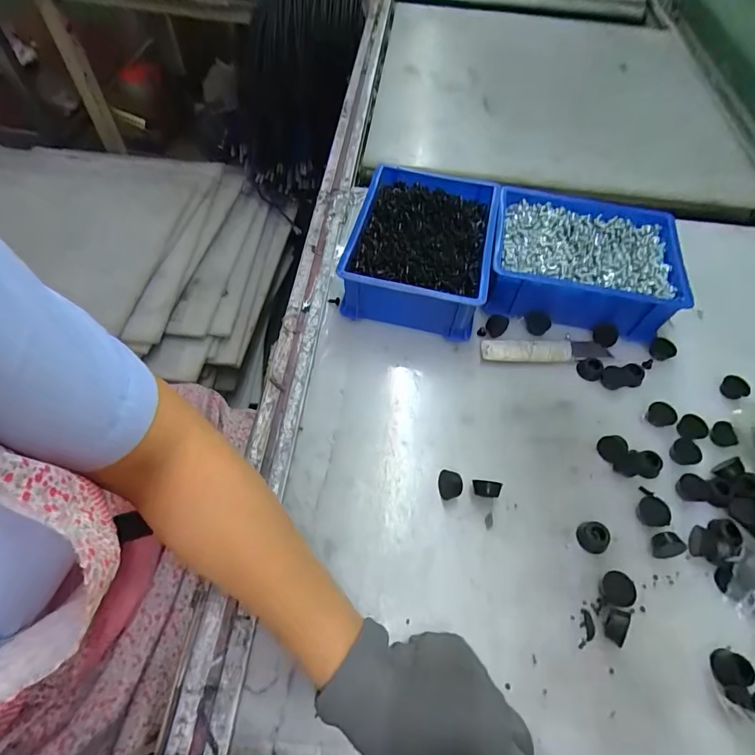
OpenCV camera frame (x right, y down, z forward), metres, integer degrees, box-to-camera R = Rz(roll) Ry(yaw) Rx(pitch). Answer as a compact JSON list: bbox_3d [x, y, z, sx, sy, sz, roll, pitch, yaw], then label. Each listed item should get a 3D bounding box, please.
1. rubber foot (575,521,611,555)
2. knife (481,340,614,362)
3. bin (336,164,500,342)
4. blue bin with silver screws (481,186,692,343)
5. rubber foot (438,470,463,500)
[{"bbox_3d":[0.175,0.129,0.362,0.020,0.013,0.022,1,57,-1],"label":"rubber foot"},{"bbox_3d":[0.174,-0.029,0.465,0.135,0.009,0.025,-1,57,-3],"label":"knife"},{"bbox_3d":[0.051,-0.147,0.501,0.145,0.065,0.200,13,57,6],"label":"bin"},{"bbox_3d":[0.221,-0.129,0.499,0.192,0.063,0.157,9,57,4],"label":"blue bin with silver screws"},{"bbox_3d":[0.061,0.091,0.376,0.018,0.018,0.021,7,57,2],"label":"rubber foot"}]

